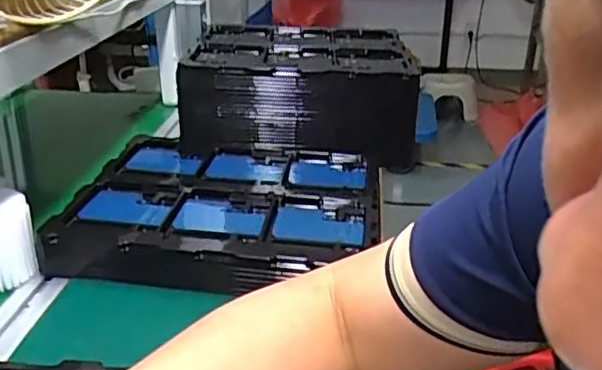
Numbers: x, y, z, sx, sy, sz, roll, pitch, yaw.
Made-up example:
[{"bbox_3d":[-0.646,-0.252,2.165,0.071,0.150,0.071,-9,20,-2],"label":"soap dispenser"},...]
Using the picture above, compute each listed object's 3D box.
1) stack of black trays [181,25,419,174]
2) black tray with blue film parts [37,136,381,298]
[{"bbox_3d":[-0.008,-0.148,0.936,0.311,0.102,0.295,0,25,-2],"label":"stack of black trays"},{"bbox_3d":[-0.078,0.018,0.710,0.327,0.040,0.290,6,27,1],"label":"black tray with blue film parts"}]

